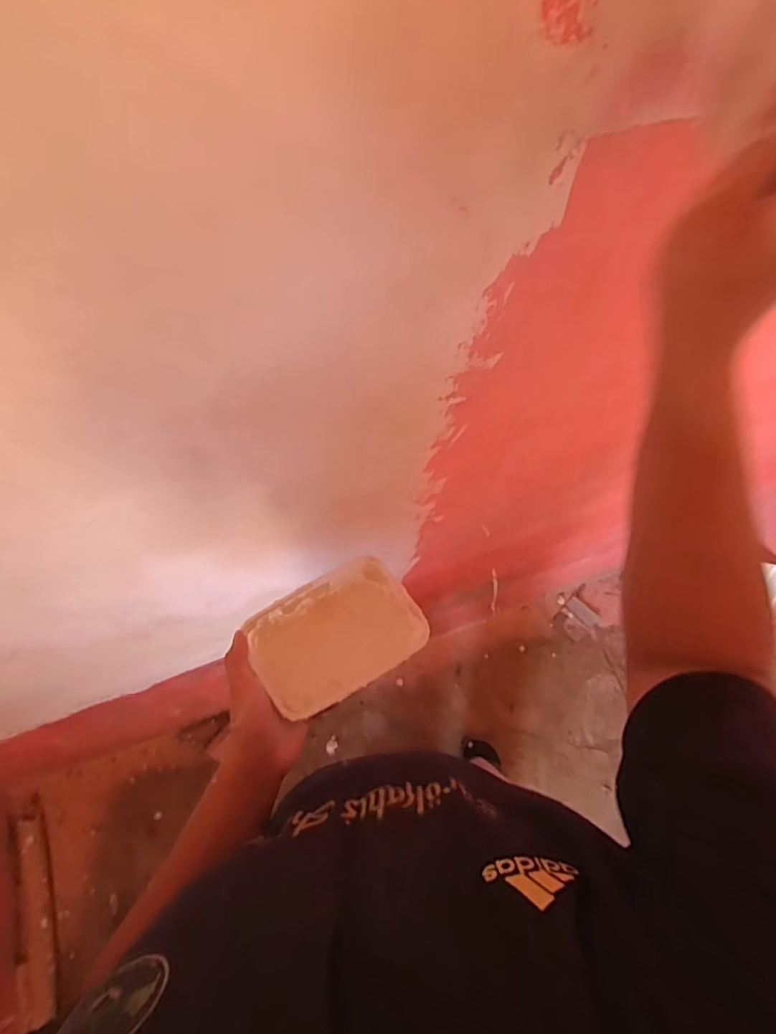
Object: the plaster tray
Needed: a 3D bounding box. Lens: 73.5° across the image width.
[{"bbox_3d":[-0.053,0.124,0.547,0.168,0.037,0.118,-30,64,-17],"label":"plaster tray"}]

